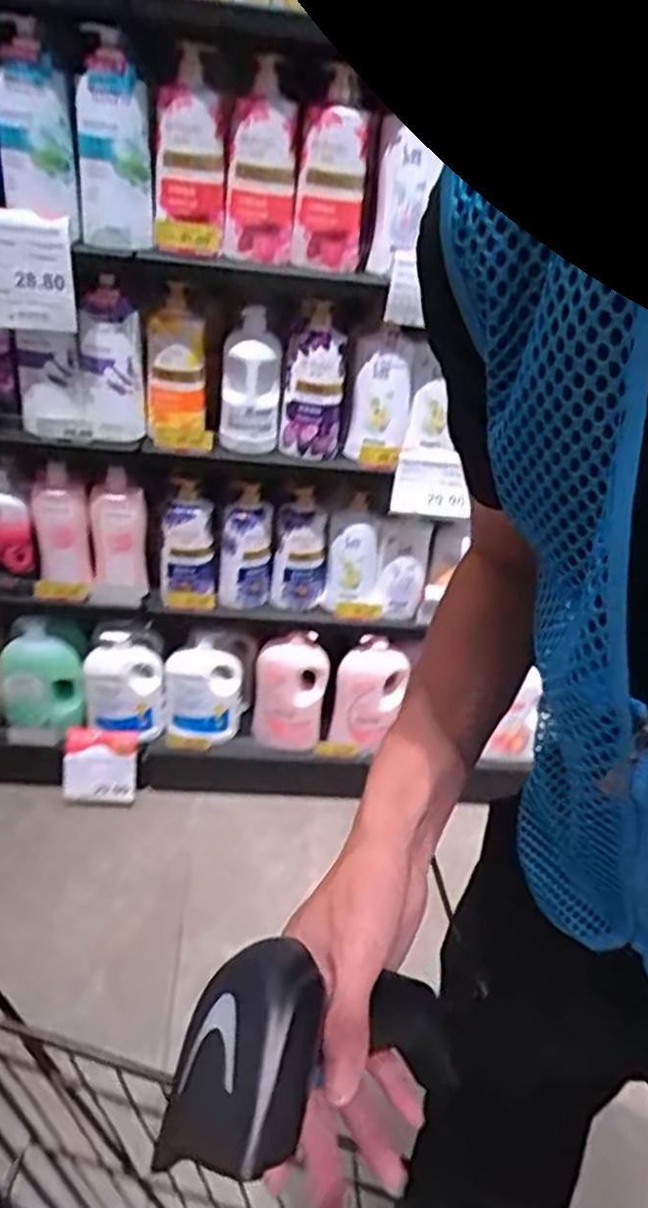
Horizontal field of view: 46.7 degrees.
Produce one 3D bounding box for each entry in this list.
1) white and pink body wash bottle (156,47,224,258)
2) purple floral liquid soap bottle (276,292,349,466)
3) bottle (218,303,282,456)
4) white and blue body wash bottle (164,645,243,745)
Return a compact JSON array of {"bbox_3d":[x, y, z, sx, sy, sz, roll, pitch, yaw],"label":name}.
[{"bbox_3d":[-0.186,-0.619,1.044,0.090,0.236,0.057,-3,35,-14],"label":"white and pink body wash bottle"},{"bbox_3d":[-0.020,-0.374,1.261,0.101,0.252,0.087,6,34,-2],"label":"purple floral liquid soap bottle"},{"bbox_3d":[-0.121,-0.369,1.248,0.097,0.235,0.040,5,34,-3],"label":"bottle"},{"bbox_3d":[-0.258,0.199,1.612,0.153,0.224,0.070,4,34,-4],"label":"white and blue body wash bottle"}]

